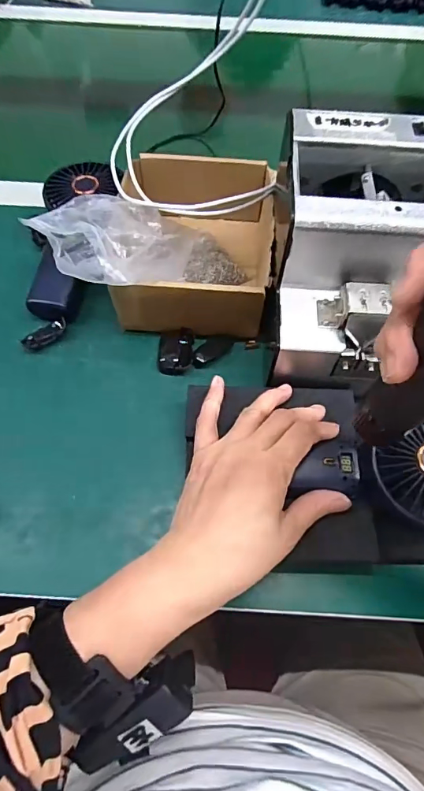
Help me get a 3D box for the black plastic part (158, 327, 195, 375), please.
[{"bbox_3d":[-0.033,-0.041,0.407,0.032,0.009,0.042,1,67,1],"label":"black plastic part"}]

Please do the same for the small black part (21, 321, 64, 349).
[{"bbox_3d":[-0.160,-0.057,0.416,0.039,0.006,0.019,-31,70,-12],"label":"small black part"}]

